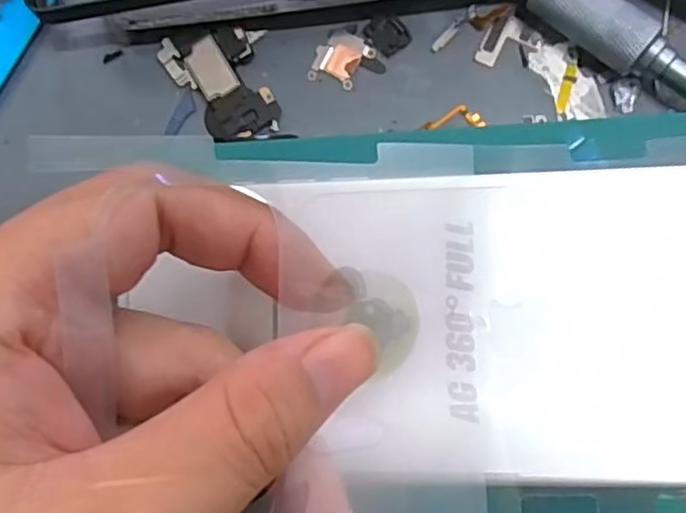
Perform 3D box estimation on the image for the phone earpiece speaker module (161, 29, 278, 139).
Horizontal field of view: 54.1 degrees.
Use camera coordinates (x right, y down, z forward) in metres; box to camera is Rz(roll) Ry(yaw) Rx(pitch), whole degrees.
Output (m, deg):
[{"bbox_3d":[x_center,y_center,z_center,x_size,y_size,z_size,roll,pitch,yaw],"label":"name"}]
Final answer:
[{"bbox_3d":[-0.037,-0.052,0.203,0.026,0.004,0.038,-26,83,4],"label":"phone earpiece speaker module"}]

